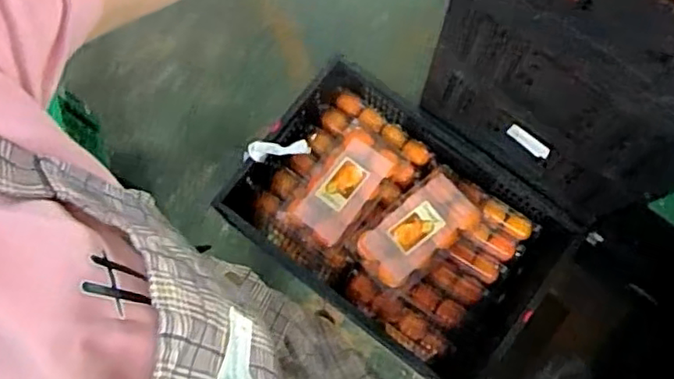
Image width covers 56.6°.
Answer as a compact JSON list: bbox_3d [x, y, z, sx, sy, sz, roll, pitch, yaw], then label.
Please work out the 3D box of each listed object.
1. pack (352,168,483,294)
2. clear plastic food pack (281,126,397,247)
[{"bbox_3d":[0.142,0.073,1.141,0.223,0.064,0.131,-41,78,-8],"label":"pack"},{"bbox_3d":[0.007,-0.005,1.177,0.119,0.055,0.220,34,79,10],"label":"clear plastic food pack"}]

